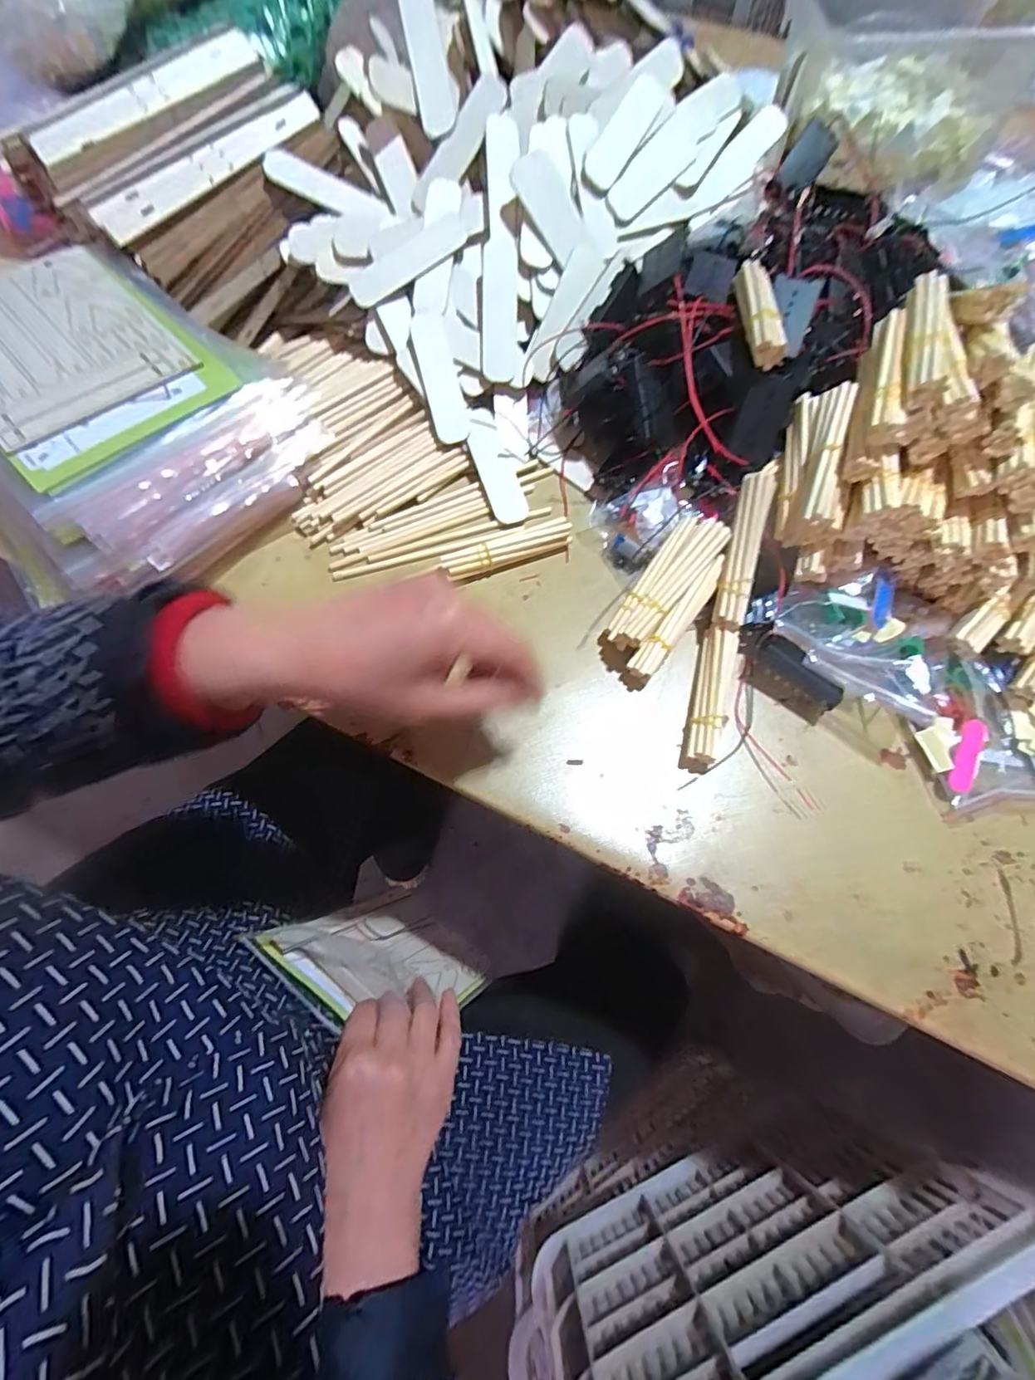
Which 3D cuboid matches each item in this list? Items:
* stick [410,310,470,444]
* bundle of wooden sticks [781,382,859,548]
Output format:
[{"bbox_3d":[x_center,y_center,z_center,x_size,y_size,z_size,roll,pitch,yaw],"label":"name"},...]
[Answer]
[{"bbox_3d":[-0.064,-0.256,0.452,0.028,0.010,0.106,-15,91,-1],"label":"stick"},{"bbox_3d":[0.201,-0.149,0.361,0.032,0.036,0.101,12,85,4],"label":"bundle of wooden sticks"}]

